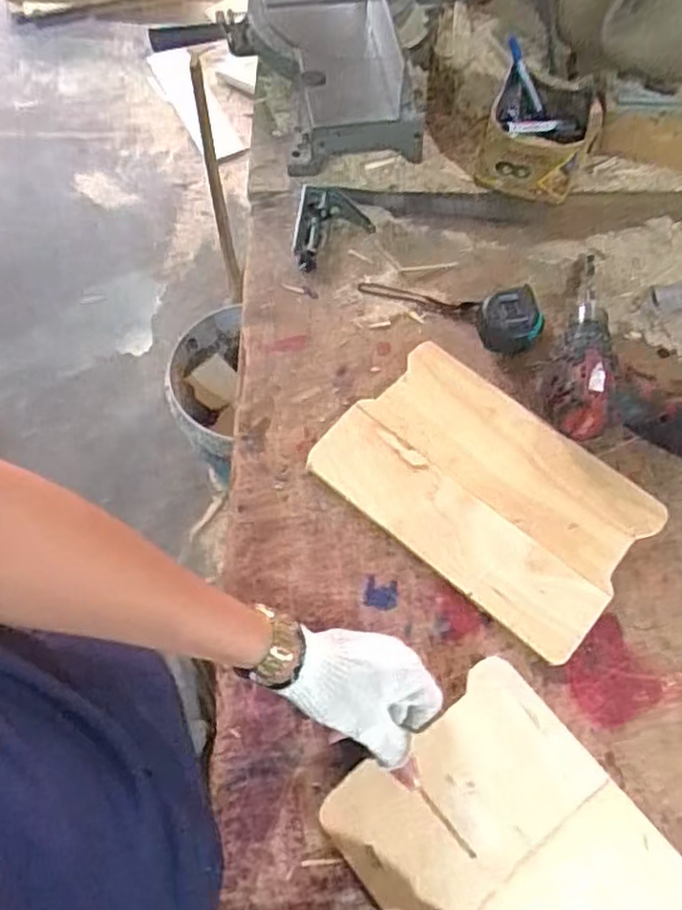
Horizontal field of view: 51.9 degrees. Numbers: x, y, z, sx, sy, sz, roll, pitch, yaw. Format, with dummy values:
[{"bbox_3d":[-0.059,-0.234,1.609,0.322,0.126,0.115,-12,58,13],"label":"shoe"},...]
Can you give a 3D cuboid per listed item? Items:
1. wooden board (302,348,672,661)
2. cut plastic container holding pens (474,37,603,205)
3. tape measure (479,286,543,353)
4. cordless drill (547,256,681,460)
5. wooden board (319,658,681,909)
[{"bbox_3d":[0.132,0.030,0.649,0.282,0.015,0.180,37,72,17],"label":"wooden board"},{"bbox_3d":[0.225,-0.369,0.794,0.120,0.097,0.121,16,67,9],"label":"cut plastic container holding pens"},{"bbox_3d":[0.172,-0.138,0.710,0.063,0.043,0.064,1,66,2],"label":"tape measure"},{"bbox_3d":[0.307,-0.098,0.661,0.192,0.050,0.212,16,67,8],"label":"cordless drill"},{"bbox_3d":[0.140,0.311,0.494,0.181,0.020,0.275,-37,70,-14],"label":"wooden board"}]

